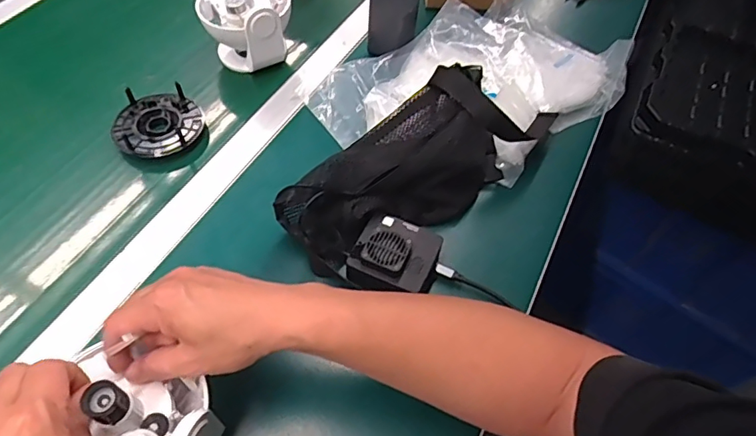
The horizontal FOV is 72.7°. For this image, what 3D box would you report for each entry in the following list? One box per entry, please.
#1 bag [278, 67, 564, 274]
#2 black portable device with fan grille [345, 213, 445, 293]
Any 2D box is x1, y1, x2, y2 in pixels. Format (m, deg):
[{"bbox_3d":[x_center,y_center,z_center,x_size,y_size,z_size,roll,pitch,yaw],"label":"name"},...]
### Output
[{"bbox_3d":[0.049,-0.068,0.551,0.323,0.098,0.122,-37,65,-25],"label":"bag"},{"bbox_3d":[0.018,0.036,0.507,0.080,0.038,0.075,23,57,12],"label":"black portable device with fan grille"}]

